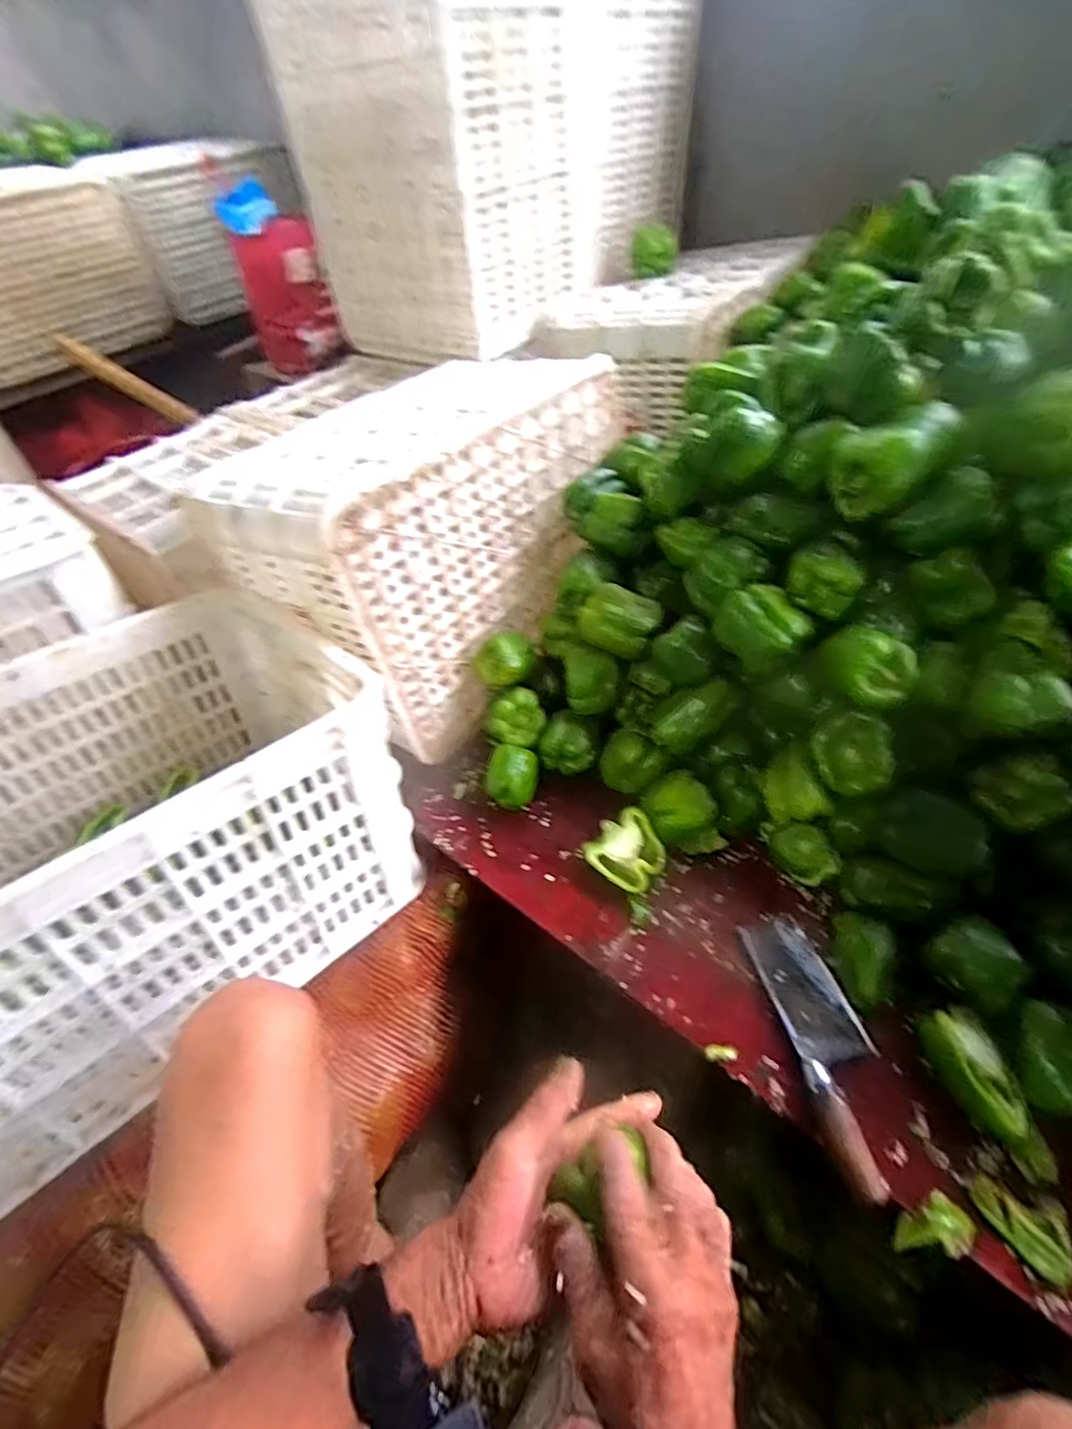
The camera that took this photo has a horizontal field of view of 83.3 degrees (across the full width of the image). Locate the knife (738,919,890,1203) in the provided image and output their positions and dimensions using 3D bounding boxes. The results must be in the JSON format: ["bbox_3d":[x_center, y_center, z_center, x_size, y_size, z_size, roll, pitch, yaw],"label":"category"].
[{"bbox_3d":[0.250,0.274,0.513,0.068,0.021,0.207,-10,50,-4],"label":"knife"}]

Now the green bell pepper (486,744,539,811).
[{"bbox_3d":[-0.026,0.075,0.694,0.054,0.061,0.066,8,51,11],"label":"green bell pepper"}]

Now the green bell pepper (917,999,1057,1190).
[{"bbox_3d":[0.356,0.295,0.473,0.053,0.033,0.118,-11,50,-4],"label":"green bell pepper"}]

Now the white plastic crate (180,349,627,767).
[{"bbox_3d":[-0.148,-0.263,0.844,0.372,0.318,0.532,19,51,33],"label":"white plastic crate"}]

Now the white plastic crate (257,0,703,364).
[{"bbox_3d":[-0.062,-0.918,0.956,0.361,0.454,0.561,33,59,28],"label":"white plastic crate"}]

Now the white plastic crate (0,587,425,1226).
[{"bbox_3d":[-0.425,0.106,0.560,0.515,0.284,0.394,-38,57,-25],"label":"white plastic crate"}]

